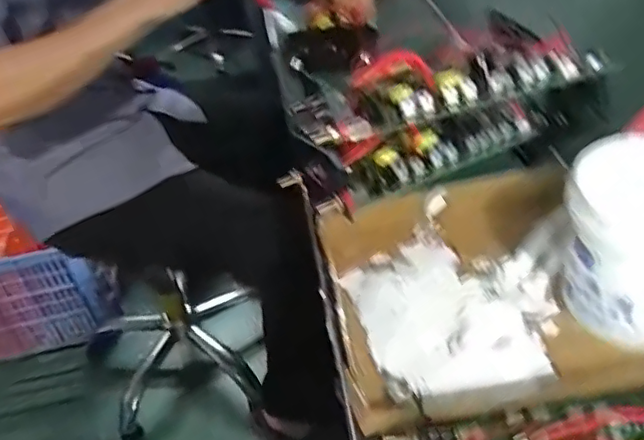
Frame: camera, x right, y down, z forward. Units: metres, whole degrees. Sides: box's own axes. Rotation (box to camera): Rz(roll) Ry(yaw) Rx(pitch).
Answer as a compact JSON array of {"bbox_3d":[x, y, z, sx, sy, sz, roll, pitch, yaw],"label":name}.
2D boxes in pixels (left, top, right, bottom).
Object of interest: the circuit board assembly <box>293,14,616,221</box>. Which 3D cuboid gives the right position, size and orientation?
[{"bbox_3d":[0.141,-0.107,0.562,0.315,0.131,0.071,-20,43,-15],"label":"circuit board assembly"}]

